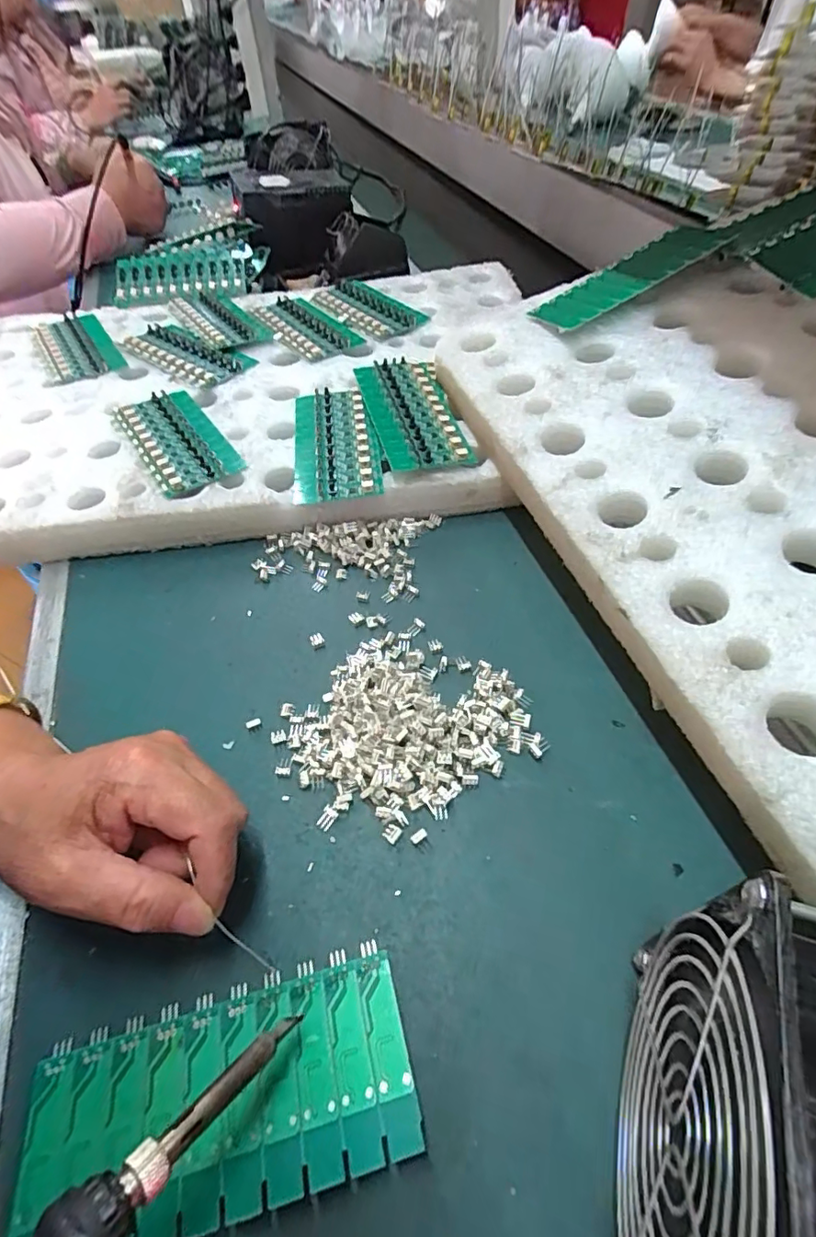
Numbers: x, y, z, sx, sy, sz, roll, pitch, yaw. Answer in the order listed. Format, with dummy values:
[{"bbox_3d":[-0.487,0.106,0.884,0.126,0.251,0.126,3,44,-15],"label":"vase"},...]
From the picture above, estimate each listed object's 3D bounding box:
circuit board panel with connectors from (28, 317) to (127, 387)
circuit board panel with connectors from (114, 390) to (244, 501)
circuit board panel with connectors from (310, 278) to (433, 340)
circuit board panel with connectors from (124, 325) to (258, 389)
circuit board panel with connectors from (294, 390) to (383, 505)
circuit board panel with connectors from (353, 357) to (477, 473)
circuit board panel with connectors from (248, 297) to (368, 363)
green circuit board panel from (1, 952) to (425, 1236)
[{"bbox_3d":[-0.325,-0.263,0.531,0.066,0.009,0.139,-28,55,-18],"label":"circuit board panel with connectors"},{"bbox_3d":[-0.183,-0.142,0.429,0.063,0.010,0.137,-31,56,-20],"label":"circuit board panel with connectors"},{"bbox_3d":[-0.041,-0.319,0.557,0.063,0.007,0.138,-30,56,-19],"label":"circuit board panel with connectors"},{"bbox_3d":[-0.214,-0.254,0.519,0.141,0.009,0.060,30,59,24],"label":"circuit board panel with connectors"},{"bbox_3d":[-0.057,-0.138,0.417,0.061,0.008,0.135,-8,51,-3],"label":"circuit board panel with connectors"},{"bbox_3d":[0.001,-0.164,0.427,0.063,0.015,0.140,-11,52,-5],"label":"circuit board panel with connectors"},{"bbox_3d":[-0.104,-0.290,0.543,0.061,0.008,0.133,-33,57,-21],"label":"circuit board panel with connectors"},{"bbox_3d":[-0.069,0.179,0.201,0.138,0.014,0.060,-13,51,-8],"label":"green circuit board panel"}]

